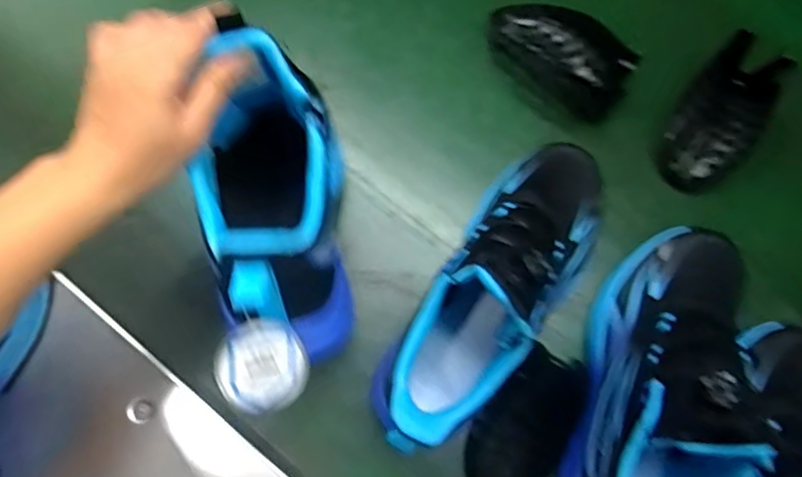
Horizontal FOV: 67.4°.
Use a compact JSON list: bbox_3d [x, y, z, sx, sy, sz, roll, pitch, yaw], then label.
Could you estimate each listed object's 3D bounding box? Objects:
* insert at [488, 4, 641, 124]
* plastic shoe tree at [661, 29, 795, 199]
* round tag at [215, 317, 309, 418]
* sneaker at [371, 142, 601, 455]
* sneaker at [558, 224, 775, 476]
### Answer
[{"bbox_3d":[0.148,-0.176,0.544,0.143,0.050,0.073,43,79,9],"label":"insert"},{"bbox_3d":[0.283,-0.110,0.531,0.076,0.042,0.141,37,78,8],"label":"plastic shoe tree"},{"bbox_3d":[-0.077,0.073,0.337,0.048,0.005,0.053,-27,110,-17],"label":"round tag"},{"bbox_3d":[0.076,0.030,0.432,0.091,0.145,0.261,37,65,8],"label":"sneaker"},{"bbox_3d":[0.183,0.108,0.415,0.088,0.141,0.278,19,62,4],"label":"sneaker"}]

